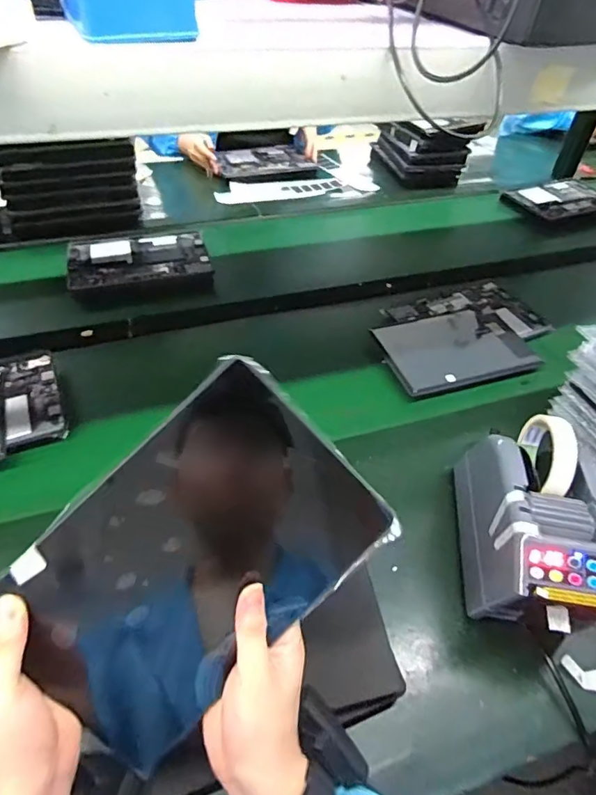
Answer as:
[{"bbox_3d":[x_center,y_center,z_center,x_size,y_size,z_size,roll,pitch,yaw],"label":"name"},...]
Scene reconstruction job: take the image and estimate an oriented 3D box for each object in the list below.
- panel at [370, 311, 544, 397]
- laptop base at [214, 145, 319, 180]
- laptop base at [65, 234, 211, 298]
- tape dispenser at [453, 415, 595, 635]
[{"bbox_3d":[0.255,-0.082,0.798,0.235,0.017,0.165,-9,48,-13],"label":"panel"},{"bbox_3d":[-0.088,-0.620,1.291,0.251,0.028,0.149,-11,48,-15],"label":"laptop base"},{"bbox_3d":[-0.300,-0.259,0.930,0.250,0.025,0.158,-10,48,-14],"label":"laptop base"},{"bbox_3d":[0.249,0.136,0.520,0.114,0.166,0.201,6,46,1],"label":"tape dispenser"}]

